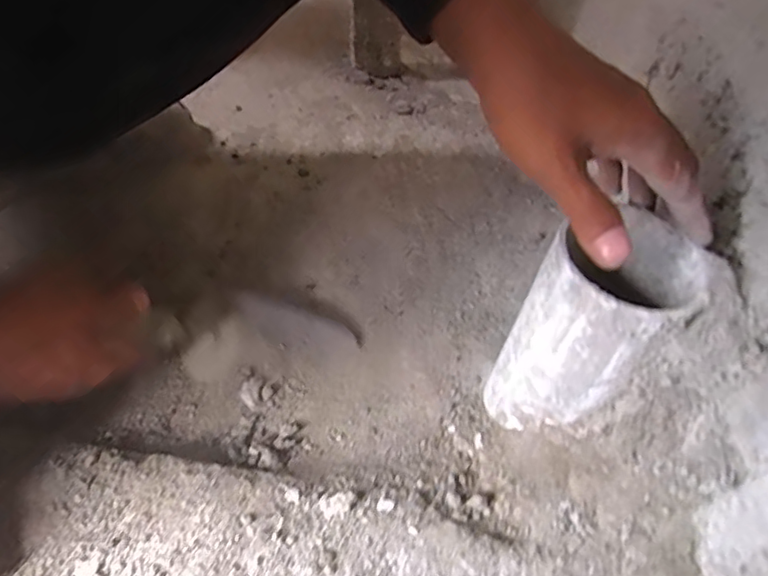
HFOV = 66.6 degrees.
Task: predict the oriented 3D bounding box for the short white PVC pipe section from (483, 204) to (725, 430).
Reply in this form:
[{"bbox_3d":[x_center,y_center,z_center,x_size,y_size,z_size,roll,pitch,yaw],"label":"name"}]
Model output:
[{"bbox_3d":[0.134,0.032,0.387,0.091,0.157,0.076,-32,62,-26],"label":"short white PVC pipe section"}]

